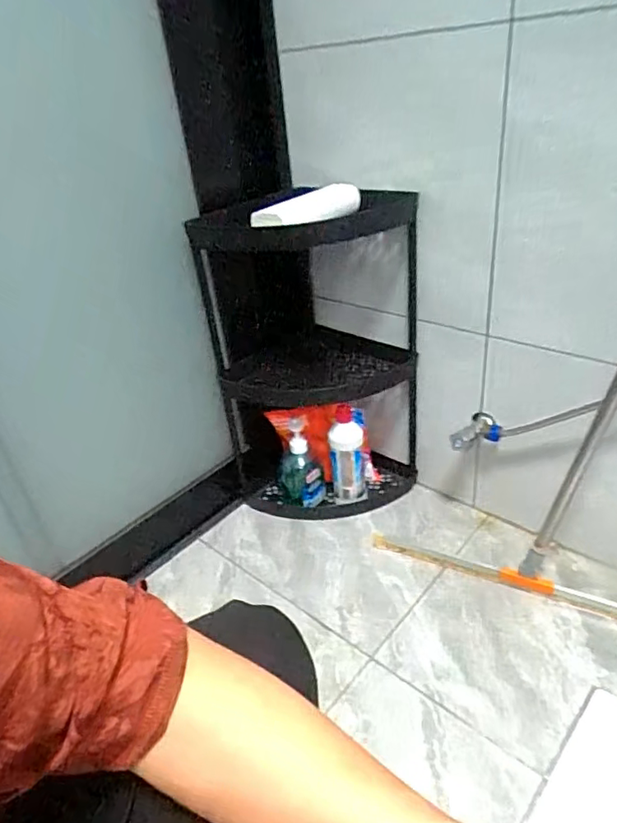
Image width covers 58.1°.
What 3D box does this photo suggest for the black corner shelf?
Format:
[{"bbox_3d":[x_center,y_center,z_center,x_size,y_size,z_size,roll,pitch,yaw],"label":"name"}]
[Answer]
[{"bbox_3d":[0.017,-0.084,1.012,0.352,0.554,0.217,-6,31,6],"label":"black corner shelf"}]

